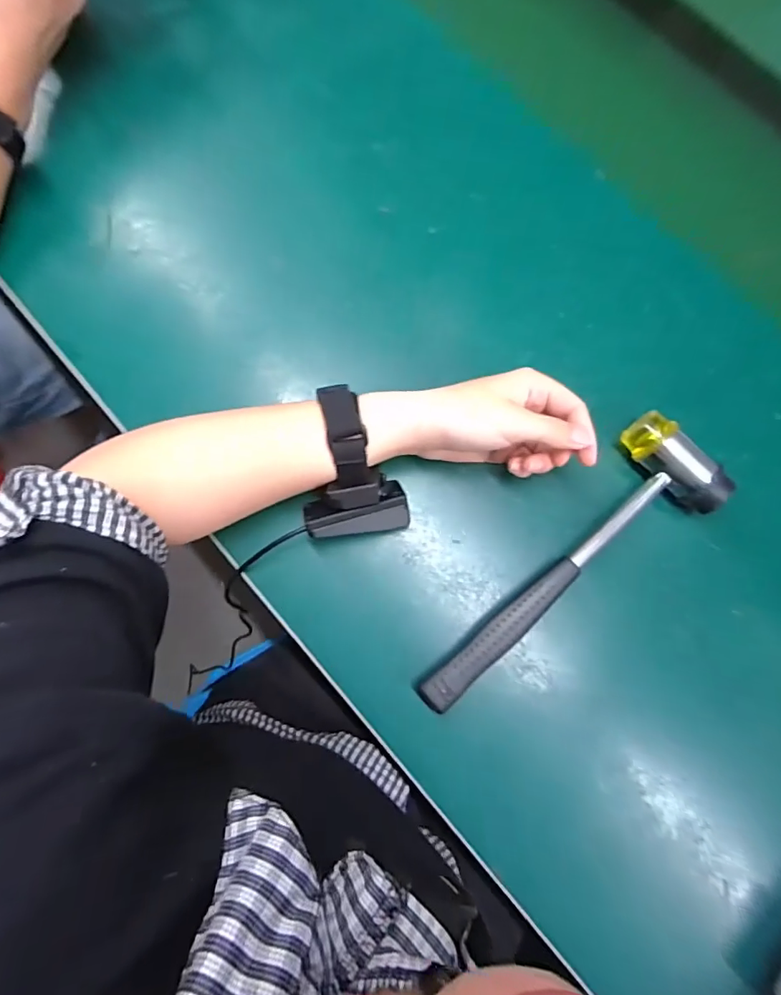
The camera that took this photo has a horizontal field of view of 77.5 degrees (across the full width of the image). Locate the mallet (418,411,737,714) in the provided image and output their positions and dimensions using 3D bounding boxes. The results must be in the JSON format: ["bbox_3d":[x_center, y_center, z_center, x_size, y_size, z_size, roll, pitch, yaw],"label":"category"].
[{"bbox_3d":[0.116,0.048,0.334,0.253,0.042,0.084,-39,81,-9],"label":"mallet"}]

